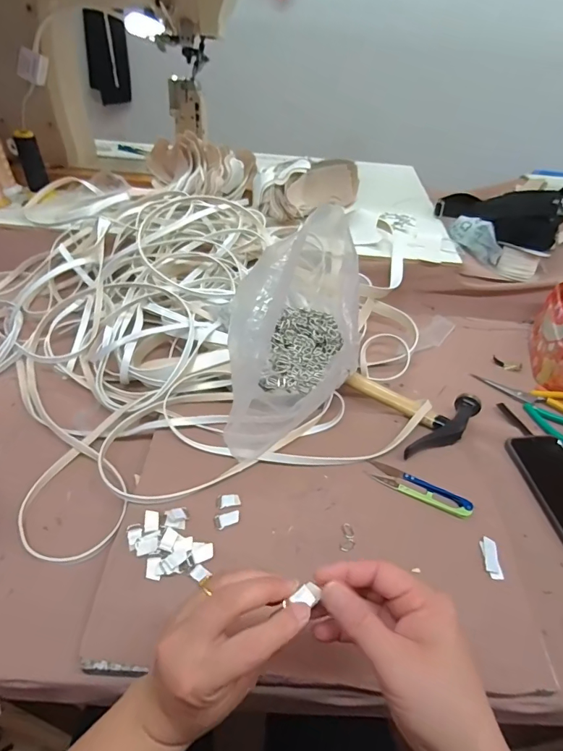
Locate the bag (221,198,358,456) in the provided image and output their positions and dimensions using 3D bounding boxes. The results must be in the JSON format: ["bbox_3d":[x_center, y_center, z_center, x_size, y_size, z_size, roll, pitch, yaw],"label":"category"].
[{"bbox_3d":[0.022,-0.083,0.602,0.170,0.094,0.416,8,47,6],"label":"bag"}]

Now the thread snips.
[{"bbox_3d":[0.159,0.130,0.480,0.115,0.006,0.027,22,47,17],"label":"thread snips"}]

